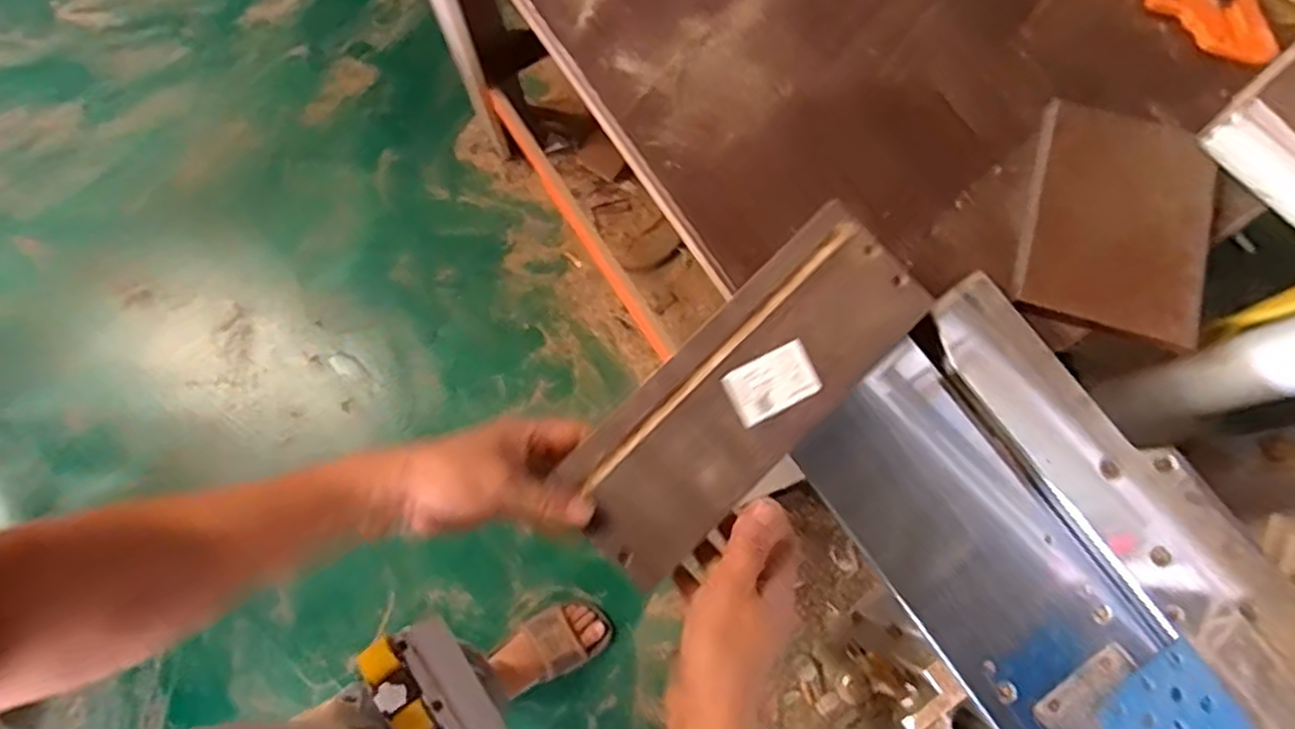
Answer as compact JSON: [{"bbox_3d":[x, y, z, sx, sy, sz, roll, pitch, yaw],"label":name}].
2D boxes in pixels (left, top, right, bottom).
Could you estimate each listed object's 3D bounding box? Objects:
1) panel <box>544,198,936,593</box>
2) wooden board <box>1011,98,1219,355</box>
[{"bbox_3d":[0.069,0.020,0.525,0.105,0.015,0.291,44,85,9],"label":"panel"},{"bbox_3d":[0.384,-0.115,0.603,0.138,0.025,0.188,16,77,3],"label":"wooden board"}]

